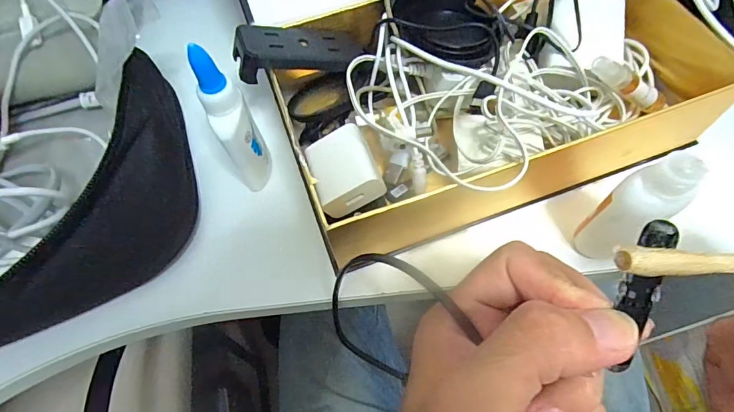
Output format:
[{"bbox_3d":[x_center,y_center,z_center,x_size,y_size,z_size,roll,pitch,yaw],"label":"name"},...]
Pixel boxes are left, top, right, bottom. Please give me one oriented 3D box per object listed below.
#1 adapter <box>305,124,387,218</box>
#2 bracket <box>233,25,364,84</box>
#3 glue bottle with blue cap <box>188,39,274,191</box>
[{"bbox_3d":[-0.012,-0.020,0.254,0.038,0.025,0.047,-32,63,7],"label":"adapter"},{"bbox_3d":[-0.042,-0.095,0.262,0.079,0.018,0.031,-13,60,-26],"label":"bracket"},{"bbox_3d":[-0.074,-0.044,0.240,0.022,0.101,0.031,-26,63,-10],"label":"glue bottle with blue cap"}]

